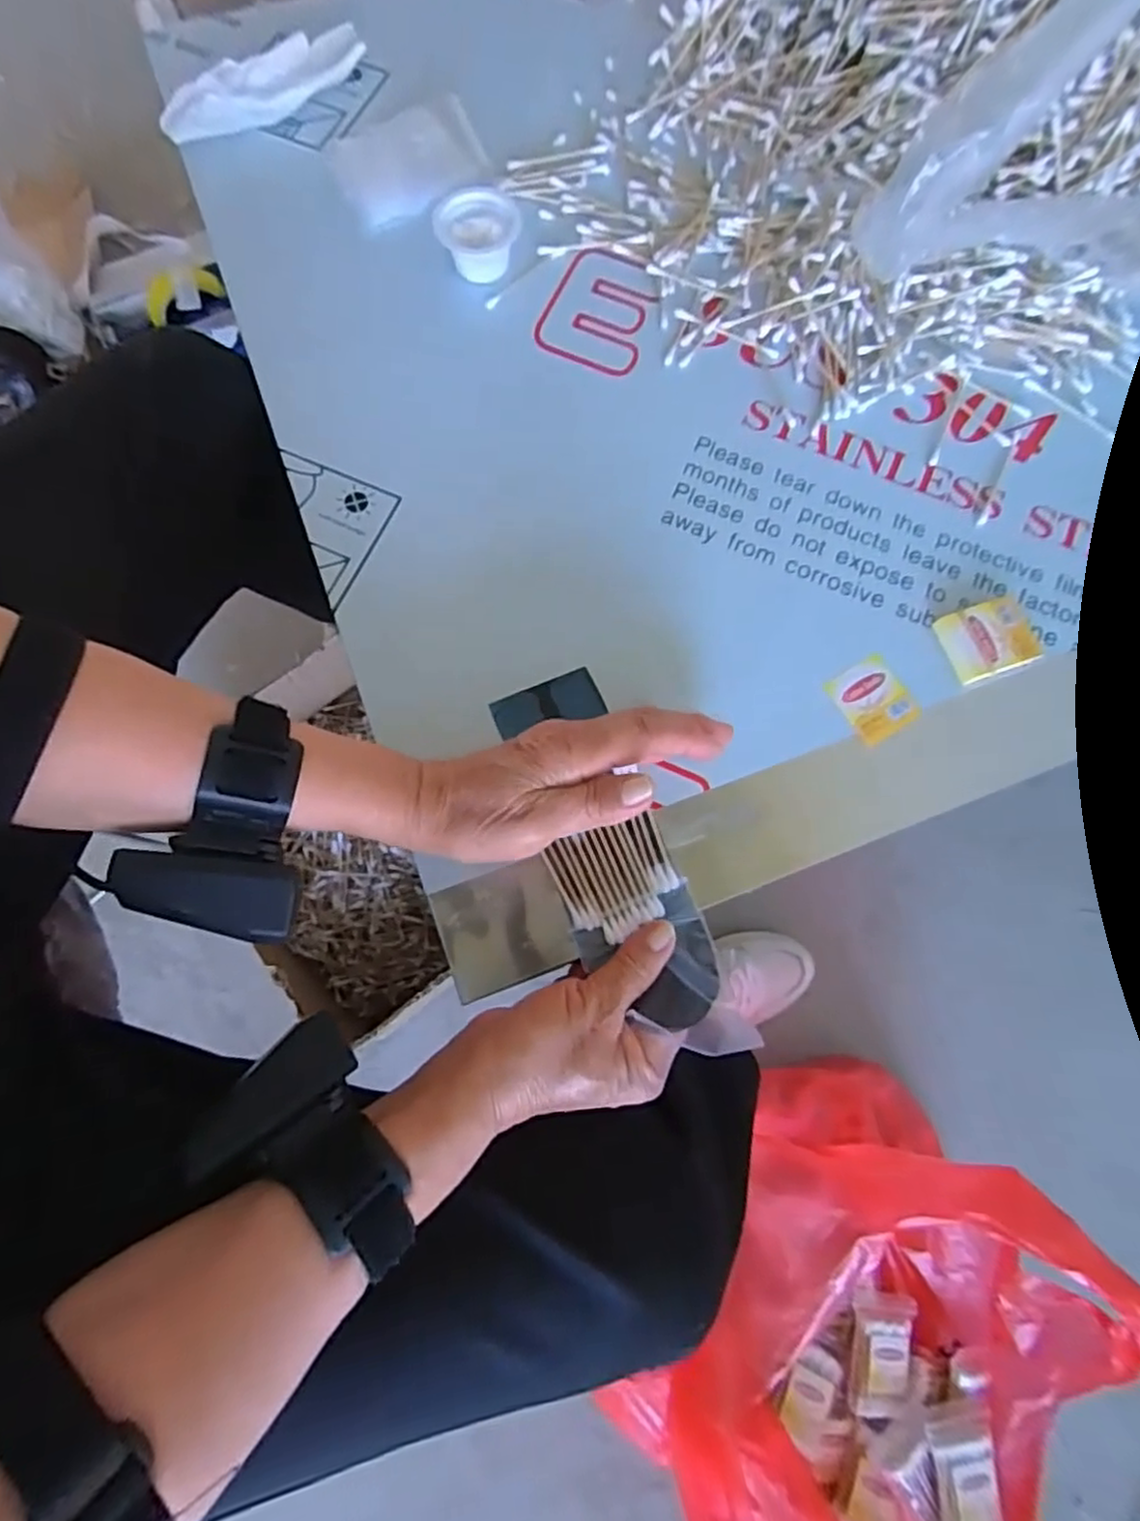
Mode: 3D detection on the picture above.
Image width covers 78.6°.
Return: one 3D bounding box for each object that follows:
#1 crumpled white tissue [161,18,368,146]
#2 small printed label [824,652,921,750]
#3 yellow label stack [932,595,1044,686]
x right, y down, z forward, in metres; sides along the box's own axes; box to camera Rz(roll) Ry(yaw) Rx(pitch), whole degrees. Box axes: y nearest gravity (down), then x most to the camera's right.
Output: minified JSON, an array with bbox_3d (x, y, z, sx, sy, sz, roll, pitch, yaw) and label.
[{"bbox_3d":[-0.207,-0.457,0.477,0.146,0.029,0.037,-39,80,-9],"label":"crumpled white tissue"},{"bbox_3d":[0.172,-0.035,0.394,0.038,0.004,0.044,-30,78,-7],"label":"small printed label"},{"bbox_3d":[0.239,-0.068,0.398,0.047,0.011,0.042,-17,77,-4],"label":"yellow label stack"}]

